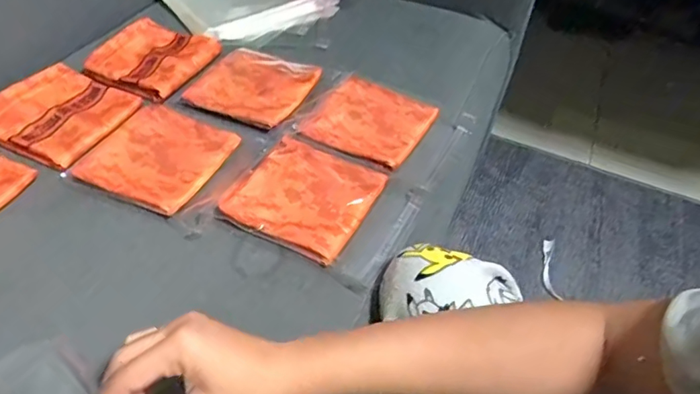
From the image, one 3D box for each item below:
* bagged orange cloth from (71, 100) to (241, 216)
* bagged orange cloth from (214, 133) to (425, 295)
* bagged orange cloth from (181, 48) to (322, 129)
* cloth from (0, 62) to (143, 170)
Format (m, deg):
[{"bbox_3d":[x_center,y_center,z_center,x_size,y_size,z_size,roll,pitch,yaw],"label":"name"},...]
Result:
[{"bbox_3d":[-0.192,-0.048,0.524,0.120,0.008,0.135,19,49,12],"label":"bagged orange cloth"},{"bbox_3d":[-0.025,0.002,0.484,0.160,0.013,0.128,24,50,15],"label":"bagged orange cloth"},{"bbox_3d":[-0.118,-0.135,0.608,0.129,0.014,0.120,22,50,14],"label":"bagged orange cloth"},{"bbox_3d":[-0.308,-0.092,0.553,0.127,0.024,0.130,24,51,16],"label":"cloth"}]

